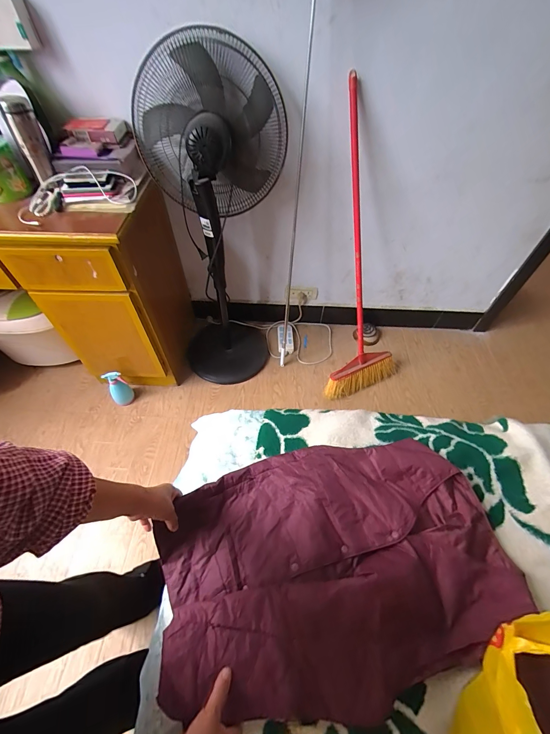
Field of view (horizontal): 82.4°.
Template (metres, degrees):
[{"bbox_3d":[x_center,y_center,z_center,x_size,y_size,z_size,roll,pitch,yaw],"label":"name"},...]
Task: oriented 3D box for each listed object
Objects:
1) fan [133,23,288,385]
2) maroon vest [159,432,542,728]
[{"bbox_3d":[-0.199,-0.431,1.189,0.453,1.053,0.419,-1,54,-1],"label":"fan"},{"bbox_3d":[0.102,0.335,0.565,0.601,0.101,0.382,-12,55,-9],"label":"maroon vest"}]

